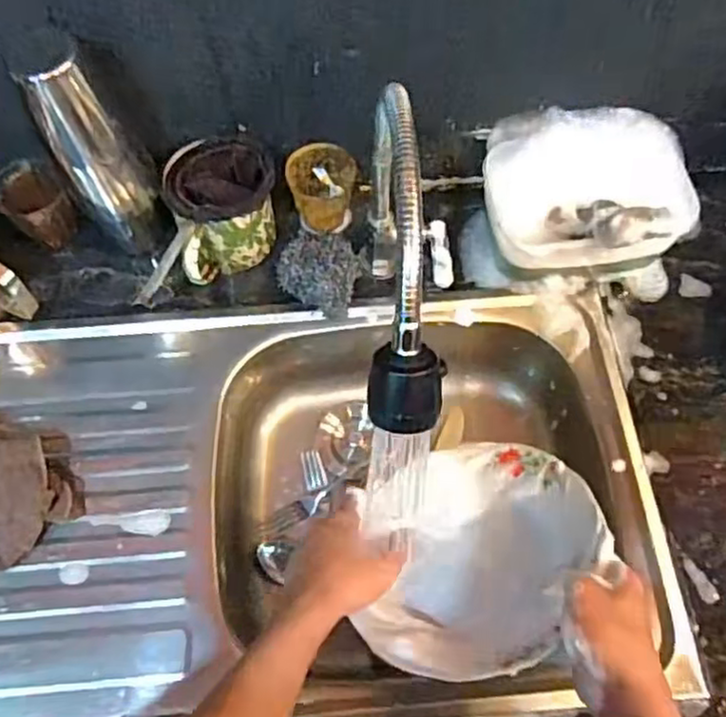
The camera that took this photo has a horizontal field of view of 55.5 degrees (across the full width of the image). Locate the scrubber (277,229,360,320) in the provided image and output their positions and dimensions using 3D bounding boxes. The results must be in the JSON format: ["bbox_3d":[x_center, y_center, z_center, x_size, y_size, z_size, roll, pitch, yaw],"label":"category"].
[{"bbox_3d":[-0.046,-0.085,0.717,0.081,0.048,0.089,0,64,0],"label":"scrubber"}]

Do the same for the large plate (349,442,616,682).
[{"bbox_3d":[0.095,0.156,0.550,0.183,0.046,0.197,-12,38,19],"label":"large plate"}]

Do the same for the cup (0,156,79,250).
[{"bbox_3d":[-0.340,-0.160,0.733,0.070,0.077,0.061,30,67,14],"label":"cup"}]

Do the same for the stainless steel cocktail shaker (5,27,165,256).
[{"bbox_3d":[-0.260,-0.203,0.670,0.071,0.239,0.085,-21,66,-10],"label":"stainless steel cocktail shaker"}]

